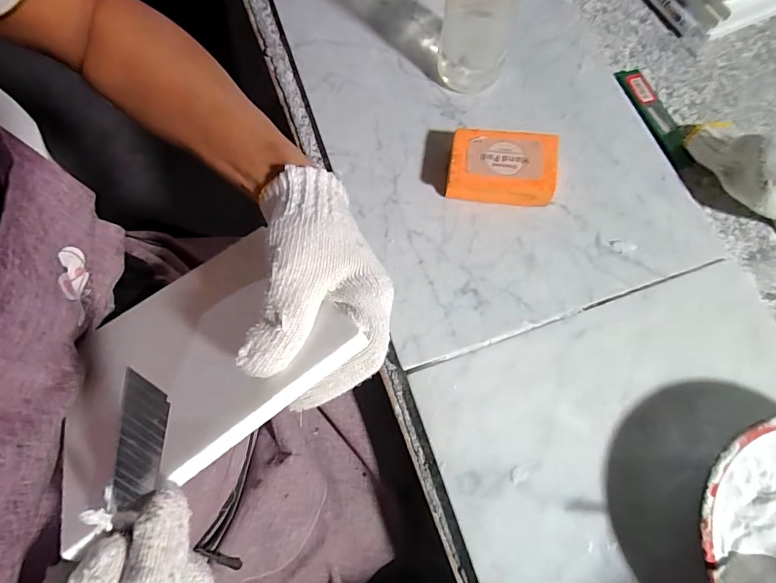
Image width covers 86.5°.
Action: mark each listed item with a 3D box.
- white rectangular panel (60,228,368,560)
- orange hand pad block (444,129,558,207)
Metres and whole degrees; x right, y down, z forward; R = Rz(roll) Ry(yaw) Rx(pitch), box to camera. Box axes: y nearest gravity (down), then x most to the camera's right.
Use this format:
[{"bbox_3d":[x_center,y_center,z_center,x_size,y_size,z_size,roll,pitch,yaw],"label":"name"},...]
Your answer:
[{"bbox_3d":[-0.112,0.032,0.238,0.146,0.009,0.149,-36,43,-13],"label":"white rectangular panel"},{"bbox_3d":[0.102,-0.112,0.376,0.091,0.032,0.057,6,73,3],"label":"orange hand pad block"}]

